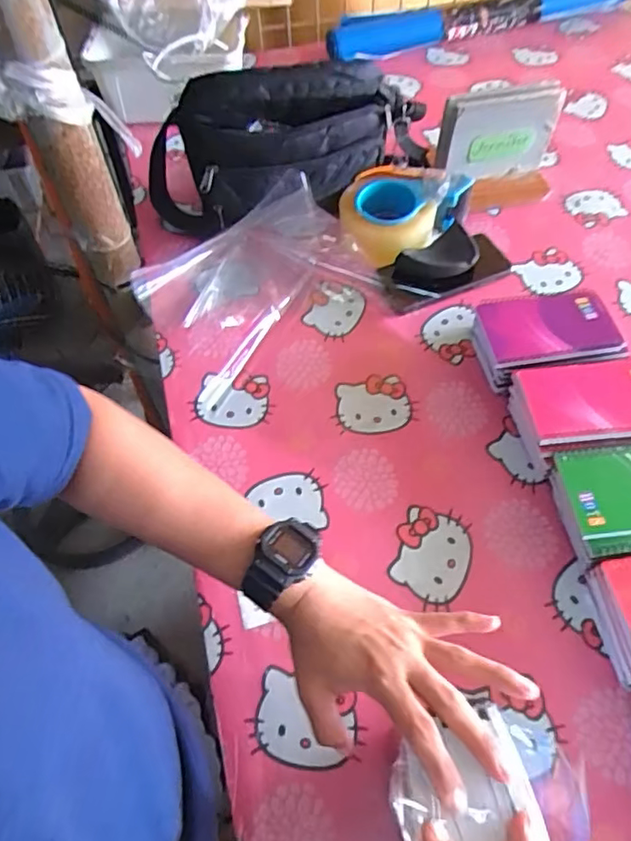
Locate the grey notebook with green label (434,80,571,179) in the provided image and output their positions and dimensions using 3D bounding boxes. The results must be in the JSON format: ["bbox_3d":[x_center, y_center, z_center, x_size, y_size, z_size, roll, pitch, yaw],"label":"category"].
[{"bbox_3d":[0.245,-0.378,0.756,0.154,0.132,0.025,-9,58,-3],"label":"grey notebook with green label"}]

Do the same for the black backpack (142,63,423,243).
[{"bbox_3d":[-0.031,-0.345,0.716,0.380,0.180,0.148,-13,58,-5],"label":"black backpack"}]

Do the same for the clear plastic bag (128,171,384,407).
[{"bbox_3d":[-0.076,-0.173,0.659,0.245,0.096,0.193,-32,62,-16],"label":"clear plastic bag"}]

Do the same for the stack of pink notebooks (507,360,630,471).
[{"bbox_3d":[0.270,-0.005,0.562,0.133,0.054,0.092,-5,58,0],"label":"stack of pink notebooks"}]

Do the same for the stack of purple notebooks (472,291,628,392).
[{"bbox_3d":[0.246,-0.089,0.616,0.138,0.055,0.105,-5,58,-1],"label":"stack of purple notebooks"}]

